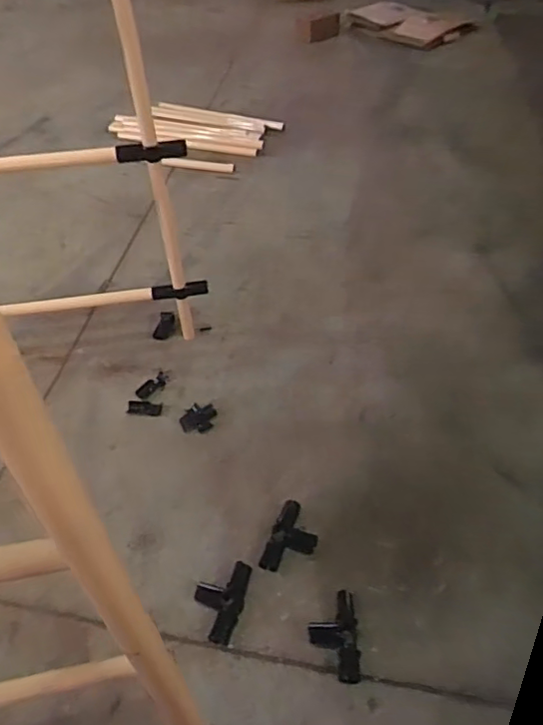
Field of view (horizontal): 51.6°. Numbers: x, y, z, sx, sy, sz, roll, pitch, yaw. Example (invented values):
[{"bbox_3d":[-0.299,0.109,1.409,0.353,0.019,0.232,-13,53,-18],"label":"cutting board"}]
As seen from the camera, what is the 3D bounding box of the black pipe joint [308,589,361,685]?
[{"bbox_3d":[0.107,0.461,0.956,0.084,0.032,0.142,2,48,3],"label":"black pipe joint"}]

